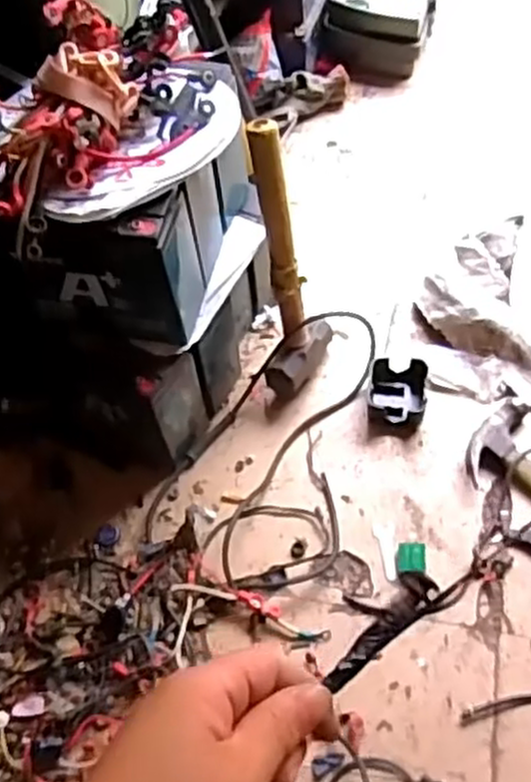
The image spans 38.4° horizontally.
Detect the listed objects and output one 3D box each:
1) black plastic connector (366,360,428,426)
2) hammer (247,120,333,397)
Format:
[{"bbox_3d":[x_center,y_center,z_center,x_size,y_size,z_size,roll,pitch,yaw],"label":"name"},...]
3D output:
[{"bbox_3d":[0.165,0.003,0.953,0.071,0.035,0.084,7,58,8],"label":"black plastic connector"},{"bbox_3d":[0.012,-0.135,0.862,0.043,0.323,0.120,22,59,33],"label":"hammer"}]

